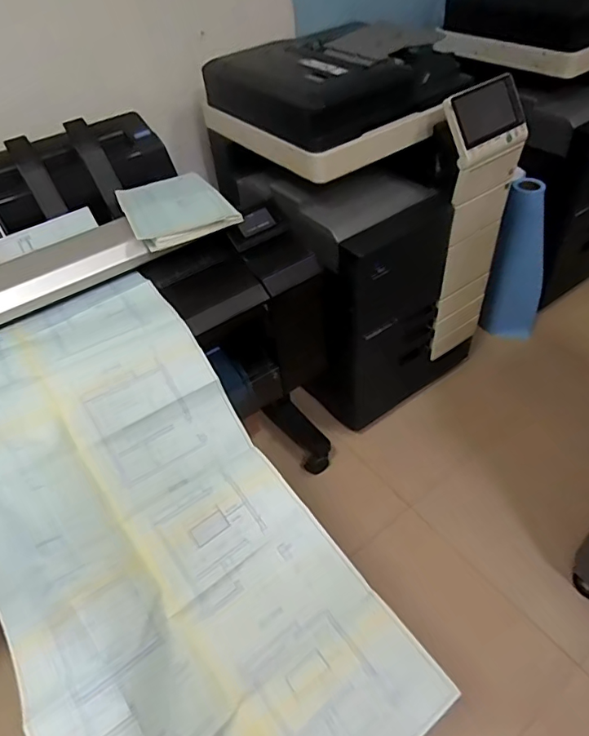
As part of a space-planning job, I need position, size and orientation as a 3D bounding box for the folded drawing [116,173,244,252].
[{"bbox_3d":[-0.295,-0.396,1.264,0.245,0.074,0.260,-23,48,-16],"label":"folded drawing"}]

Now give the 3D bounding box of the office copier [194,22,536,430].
[{"bbox_3d":[0.190,-0.486,1.820,0.865,1.109,0.787,-32,51,-23],"label":"office copier"}]

